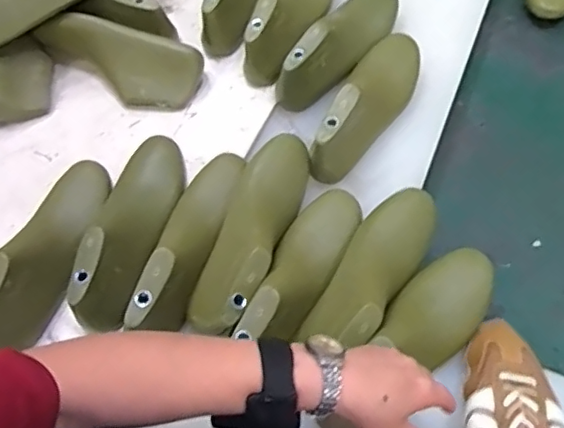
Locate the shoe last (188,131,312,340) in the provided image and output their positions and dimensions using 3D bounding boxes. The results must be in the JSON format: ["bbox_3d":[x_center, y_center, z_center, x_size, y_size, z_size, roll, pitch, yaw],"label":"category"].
[{"bbox_3d":[-0.031,0.013,0.620,0.074,0.071,0.251,14,64,11],"label":"shoe last"}]

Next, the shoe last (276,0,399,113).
[{"bbox_3d":[0.085,-0.245,0.775,0.076,0.074,0.250,28,67,17],"label":"shoe last"}]

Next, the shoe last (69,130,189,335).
[{"bbox_3d":[-0.169,0.004,0.646,0.082,0.056,0.263,5,46,6],"label":"shoe last"}]

